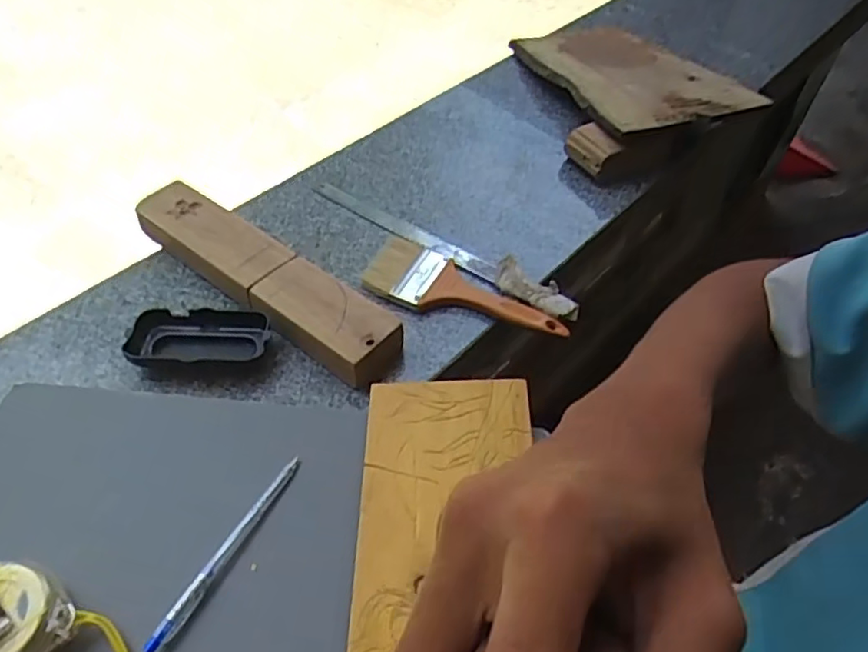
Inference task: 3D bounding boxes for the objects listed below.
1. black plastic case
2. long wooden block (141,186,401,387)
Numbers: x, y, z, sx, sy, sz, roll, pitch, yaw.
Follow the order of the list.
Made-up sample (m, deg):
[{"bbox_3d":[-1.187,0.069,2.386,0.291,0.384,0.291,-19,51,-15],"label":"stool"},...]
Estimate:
[{"bbox_3d":[-0.193,0.013,0.507,0.112,0.024,0.051,-1,49,-3],"label":"black plastic case"},{"bbox_3d":[-0.153,-0.045,0.549,0.299,0.038,0.062,33,56,24],"label":"long wooden block"}]

